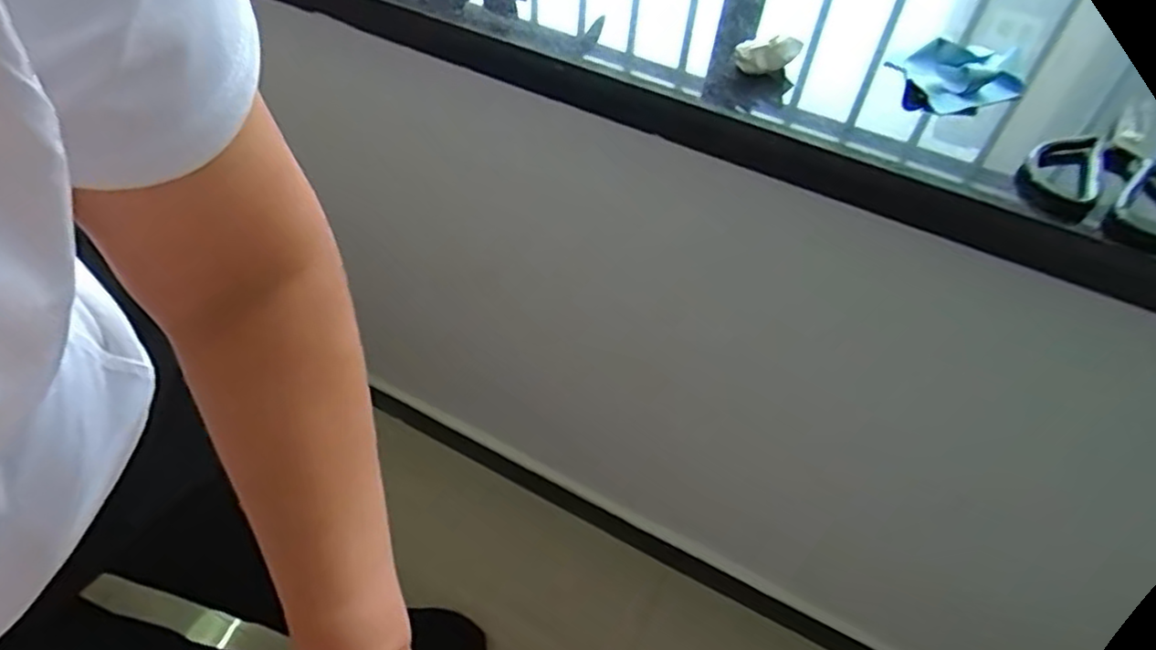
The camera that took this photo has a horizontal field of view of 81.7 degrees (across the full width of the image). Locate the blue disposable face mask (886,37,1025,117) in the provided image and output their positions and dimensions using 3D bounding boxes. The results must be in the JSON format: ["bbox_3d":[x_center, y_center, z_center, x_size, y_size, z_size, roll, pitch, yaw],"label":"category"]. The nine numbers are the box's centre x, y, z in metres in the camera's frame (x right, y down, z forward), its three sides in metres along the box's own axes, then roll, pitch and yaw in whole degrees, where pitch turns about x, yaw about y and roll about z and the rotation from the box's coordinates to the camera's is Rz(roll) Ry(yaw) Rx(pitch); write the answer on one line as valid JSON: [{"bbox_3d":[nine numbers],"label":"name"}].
[{"bbox_3d":[0.303,-0.199,0.542,0.099,0.034,0.088,34,58,19],"label":"blue disposable face mask"}]

